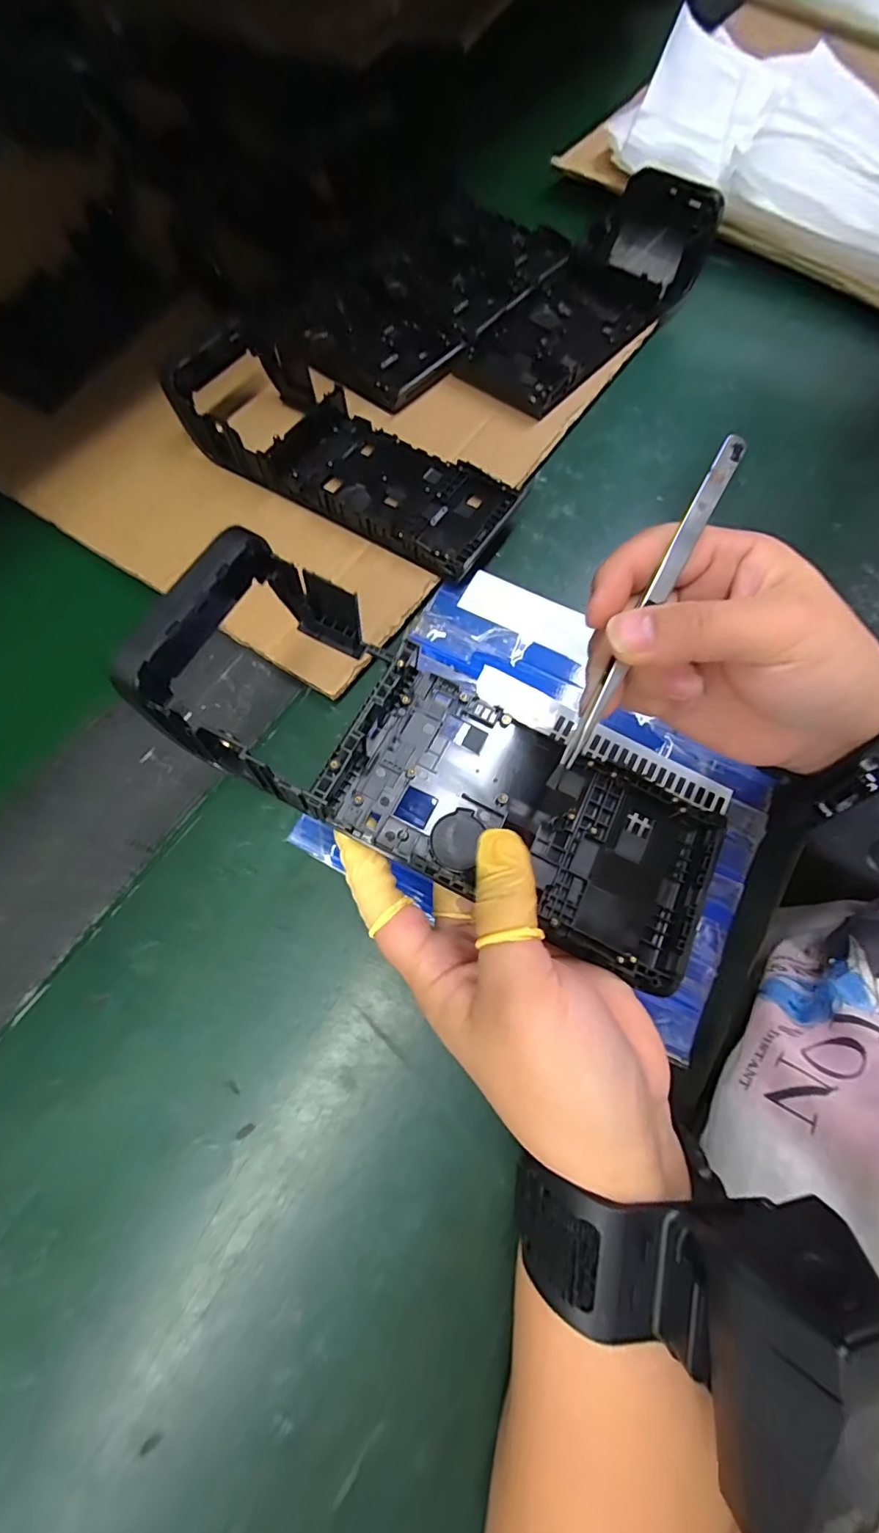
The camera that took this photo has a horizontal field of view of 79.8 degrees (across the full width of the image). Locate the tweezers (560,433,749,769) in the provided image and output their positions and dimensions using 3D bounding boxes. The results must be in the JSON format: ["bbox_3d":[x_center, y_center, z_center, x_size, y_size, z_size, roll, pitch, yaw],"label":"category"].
[{"bbox_3d":[0.077,-0.060,0.187,0.008,0.005,0.134,28,87,11],"label":"tweezers"}]

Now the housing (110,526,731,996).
[{"bbox_3d":[0.012,0.001,0.201,0.226,0.043,0.085,30,73,-4],"label":"housing"}]

